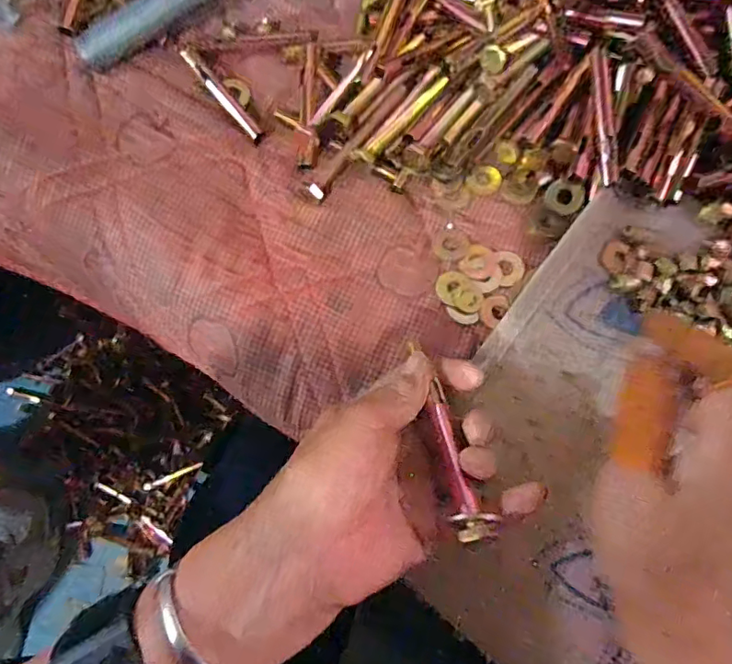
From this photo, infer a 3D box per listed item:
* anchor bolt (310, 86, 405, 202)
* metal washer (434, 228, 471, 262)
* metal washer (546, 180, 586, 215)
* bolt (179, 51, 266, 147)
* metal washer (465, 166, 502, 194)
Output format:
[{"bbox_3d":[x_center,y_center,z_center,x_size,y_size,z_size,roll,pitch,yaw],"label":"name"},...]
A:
[{"bbox_3d":[-0.004,-0.128,0.352,0.010,0.007,0.103,33,74,9],"label":"anchor bolt"},{"bbox_3d":[0.056,-0.058,0.341,0.021,0.004,0.024,35,74,10],"label":"metal washer"},{"bbox_3d":[0.135,-0.092,0.357,0.024,0.004,0.026,33,80,17],"label":"metal washer"},{"bbox_3d":[-0.098,-0.162,0.363,0.009,0.013,0.085,-39,77,-13],"label":"bolt"},{"bbox_3d":[0.081,-0.105,0.360,0.022,0.004,0.023,0,71,-1],"label":"metal washer"}]

